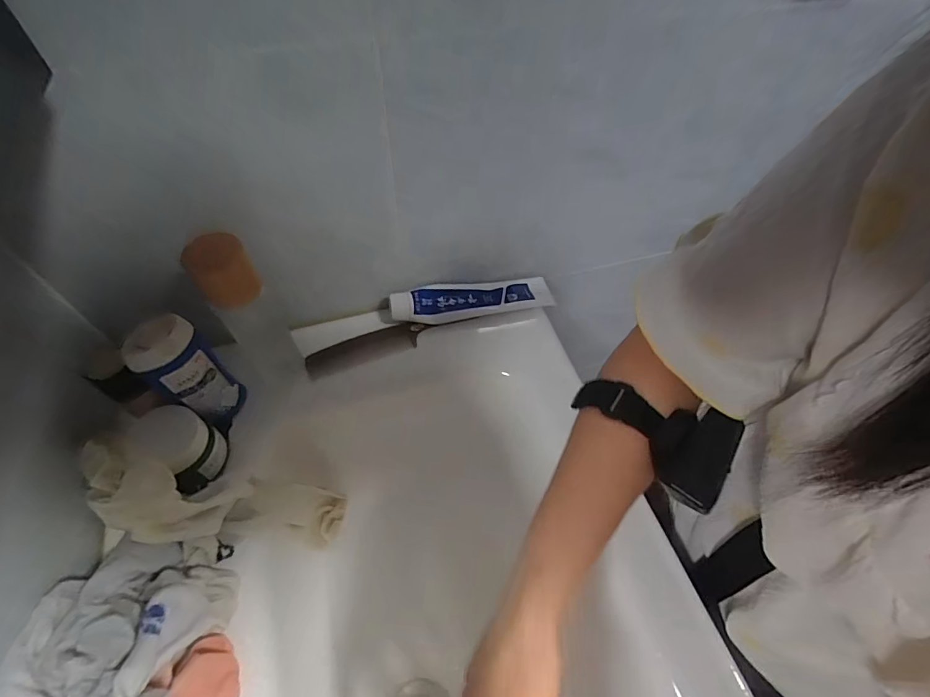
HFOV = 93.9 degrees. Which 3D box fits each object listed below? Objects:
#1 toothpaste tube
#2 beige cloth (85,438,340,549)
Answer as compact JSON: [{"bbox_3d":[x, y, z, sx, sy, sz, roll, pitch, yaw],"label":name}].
[{"bbox_3d":[0.009,-0.064,0.515,0.190,0.034,0.046,-9,56,-9],"label":"toothpaste tube"},{"bbox_3d":[-0.203,0.144,0.405,0.081,0.235,0.072,-26,53,21],"label":"beige cloth"}]

